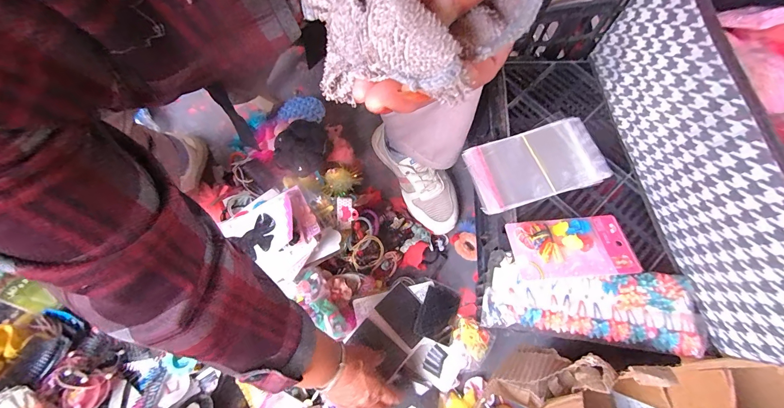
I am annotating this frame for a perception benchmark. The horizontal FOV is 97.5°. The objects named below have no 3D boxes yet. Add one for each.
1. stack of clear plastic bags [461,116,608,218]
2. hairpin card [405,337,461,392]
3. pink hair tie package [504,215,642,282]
[{"bbox_3d":[0.189,-0.052,0.454,0.166,0.015,0.092,-16,73,-4],"label":"stack of clear plastic bags"},{"bbox_3d":[0.067,0.255,0.552,0.073,0.012,0.058,30,76,11],"label":"hairpin card"},{"bbox_3d":[0.211,0.050,0.402,0.133,0.016,0.071,-5,72,0],"label":"pink hair tie package"}]

